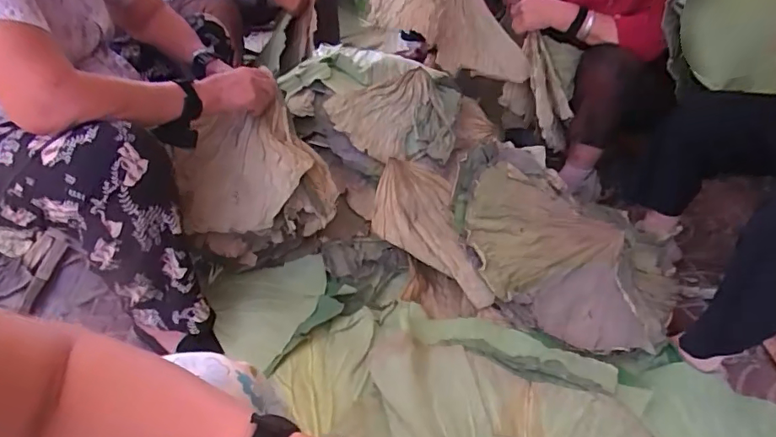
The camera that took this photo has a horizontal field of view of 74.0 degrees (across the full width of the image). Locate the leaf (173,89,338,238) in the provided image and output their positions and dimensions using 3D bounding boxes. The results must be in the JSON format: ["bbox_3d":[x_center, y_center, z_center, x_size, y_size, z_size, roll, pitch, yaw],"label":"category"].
[{"bbox_3d":[-0.243,-0.087,0.896,0.285,0.242,0.090,-7,-5,-5],"label":"leaf"}]

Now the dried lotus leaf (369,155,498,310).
[{"bbox_3d":[0.105,0.013,0.946,0.301,0.096,0.184,47,52,-6],"label":"dried lotus leaf"}]

